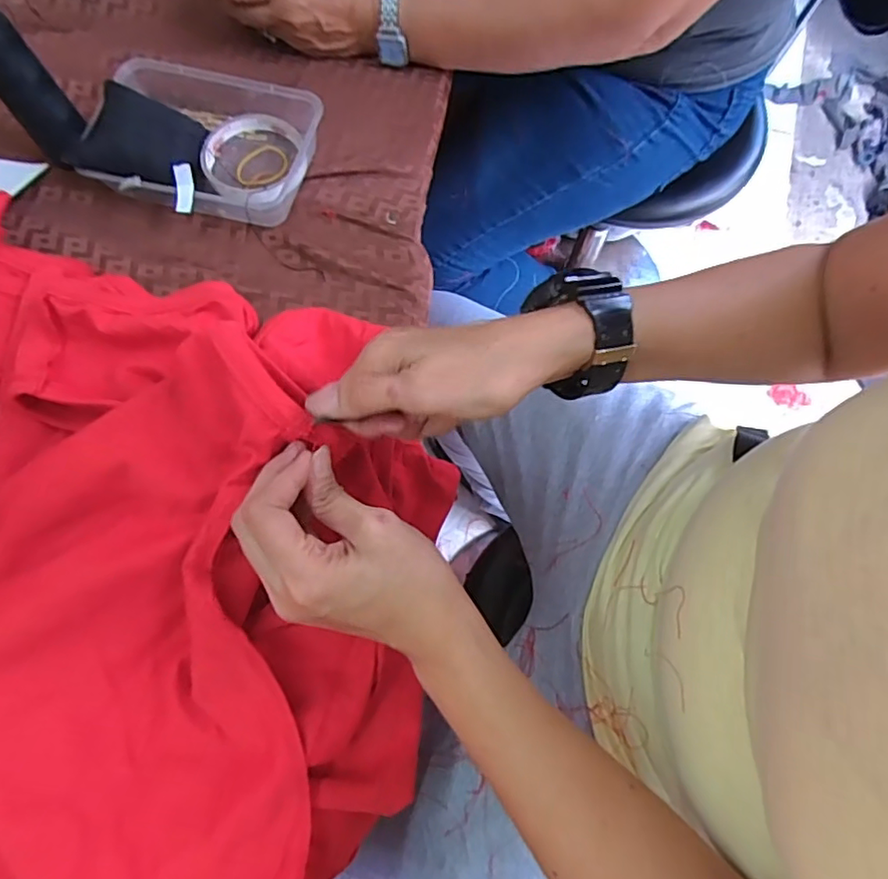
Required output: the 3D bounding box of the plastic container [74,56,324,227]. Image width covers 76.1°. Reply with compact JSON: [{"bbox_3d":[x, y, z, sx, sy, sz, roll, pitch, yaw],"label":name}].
[{"bbox_3d":[-0.194,-0.237,0.463,0.161,0.042,0.128,11,72,2],"label":"plastic container"}]

